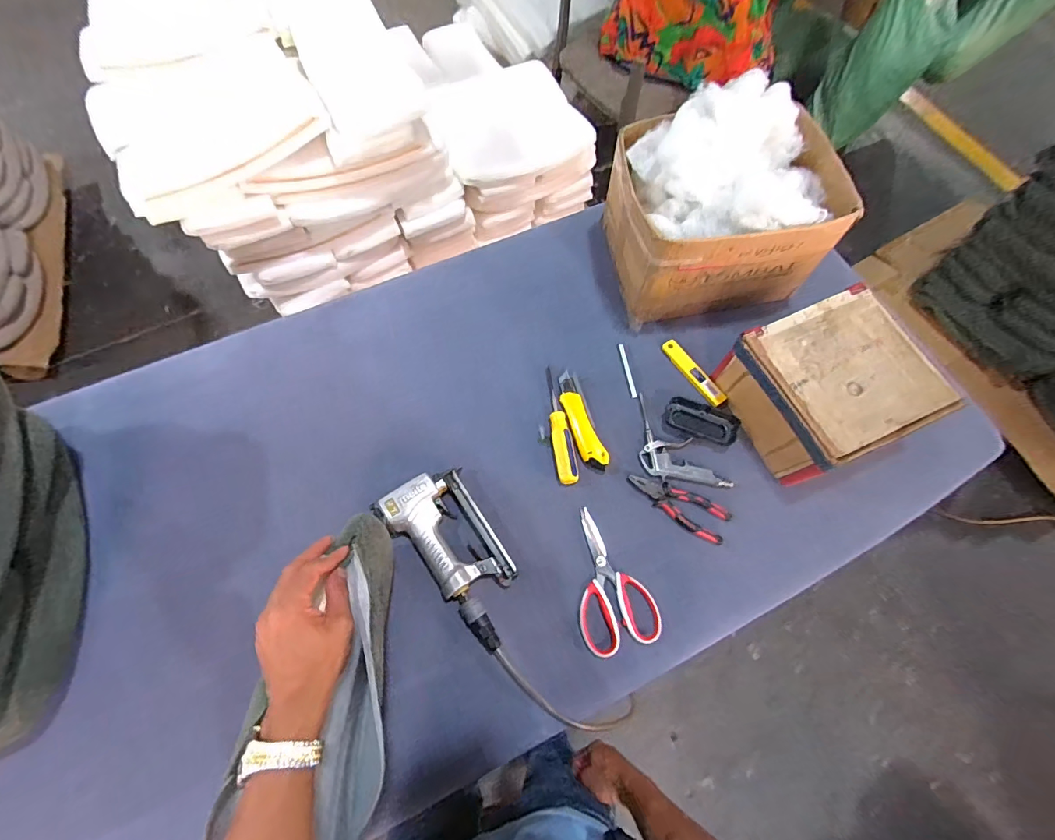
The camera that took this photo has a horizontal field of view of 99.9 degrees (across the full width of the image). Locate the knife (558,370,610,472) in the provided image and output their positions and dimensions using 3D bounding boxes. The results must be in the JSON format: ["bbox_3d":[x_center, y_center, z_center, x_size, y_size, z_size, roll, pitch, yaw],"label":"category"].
[{"bbox_3d":[0.083,0.000,0.704,0.034,0.013,0.171,-18,69,-8],"label":"knife"}]

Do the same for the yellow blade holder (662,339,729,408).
[{"bbox_3d":[0.276,-0.079,0.740,0.026,0.007,0.135,-42,72,18],"label":"yellow blade holder"}]

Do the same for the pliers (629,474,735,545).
[{"bbox_3d":[0.222,0.129,0.664,0.153,0.010,0.056,25,70,9],"label":"pliers"}]

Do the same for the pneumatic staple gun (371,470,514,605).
[{"bbox_3d":[-0.116,0.168,0.624,0.133,0.040,0.187,-29,71,-11],"label":"pneumatic staple gun"}]

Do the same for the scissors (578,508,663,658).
[{"bbox_3d":[0.111,0.220,0.625,0.104,0.016,0.190,-14,69,-6],"label":"scissors"}]

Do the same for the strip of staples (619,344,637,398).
[{"bbox_3d":[0.169,-0.084,0.748,0.010,0.004,0.102,-8,68,-4],"label":"strip of staples"}]

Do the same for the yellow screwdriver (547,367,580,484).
[{"bbox_3d":[0.050,0.004,0.700,0.030,0.023,0.198,-8,68,-4],"label":"yellow screwdriver"}]

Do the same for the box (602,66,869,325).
[{"bbox_3d":[0.303,-0.336,0.704,0.311,0.227,0.234,-7,68,-3],"label":"box"}]

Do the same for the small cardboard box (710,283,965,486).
[{"bbox_3d":[0.437,-0.046,0.662,0.203,0.136,0.218,-23,70,-9],"label":"small cardboard box"}]

